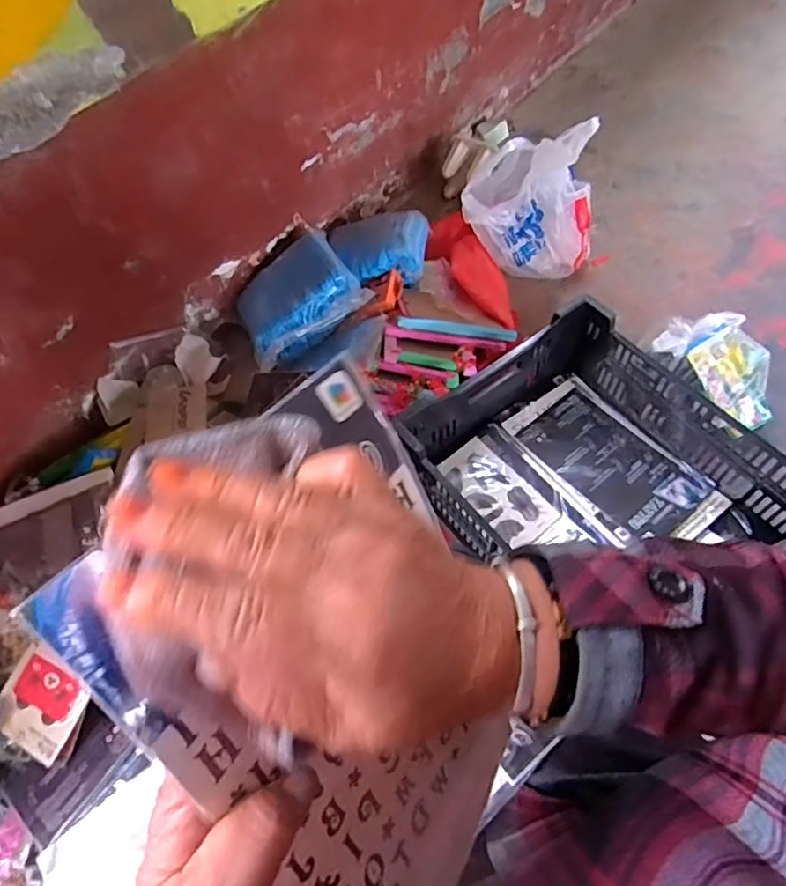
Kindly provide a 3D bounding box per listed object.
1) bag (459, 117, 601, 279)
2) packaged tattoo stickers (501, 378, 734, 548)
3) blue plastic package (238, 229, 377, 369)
[{"bbox_3d":[0.273,-0.474,1.112,0.235,0.277,0.173,20,63,15],"label":"bag"},{"bbox_3d":[0.352,0.032,0.950,0.190,0.019,0.324,-29,58,-19],"label":"packaged tattoo stickers"},{"bbox_3d":[-0.182,-0.265,1.037,0.231,0.084,0.214,-33,62,-15],"label":"blue plastic package"}]

